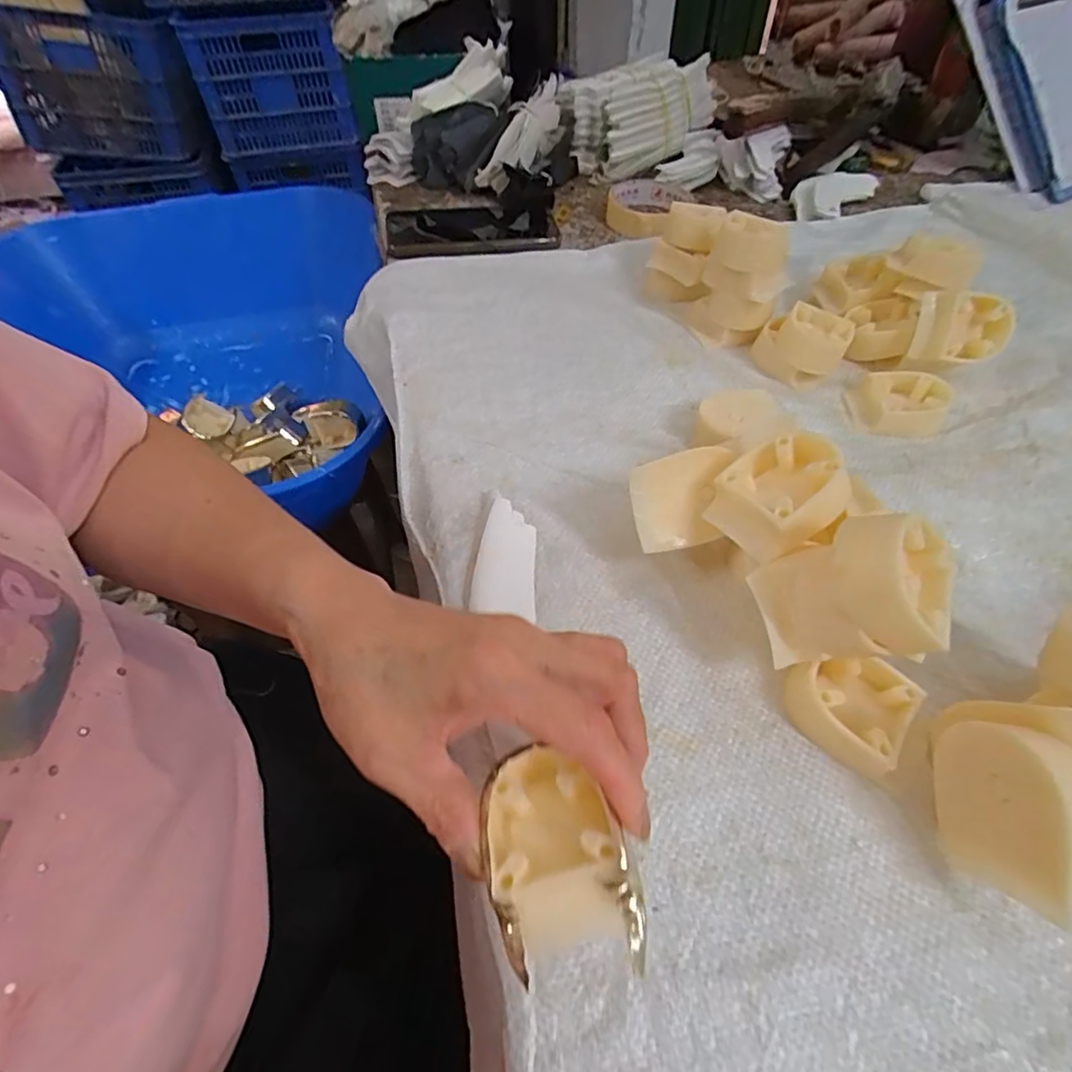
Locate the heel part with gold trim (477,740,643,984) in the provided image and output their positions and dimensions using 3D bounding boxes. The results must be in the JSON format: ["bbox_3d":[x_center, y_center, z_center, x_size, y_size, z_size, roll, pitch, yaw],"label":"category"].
[{"bbox_3d":[0.006,0.108,0.196,0.046,0.027,0.067,-12,54,-9],"label":"heel part with gold trim"}]

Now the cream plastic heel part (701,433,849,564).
[{"bbox_3d":[0.118,-0.017,0.277,0.060,0.038,0.049,-41,54,1],"label":"cream plastic heel part"}]

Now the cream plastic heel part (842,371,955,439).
[{"bbox_3d":[0.254,-0.093,0.400,0.058,0.024,0.049,15,54,11],"label":"cream plastic heel part"}]

